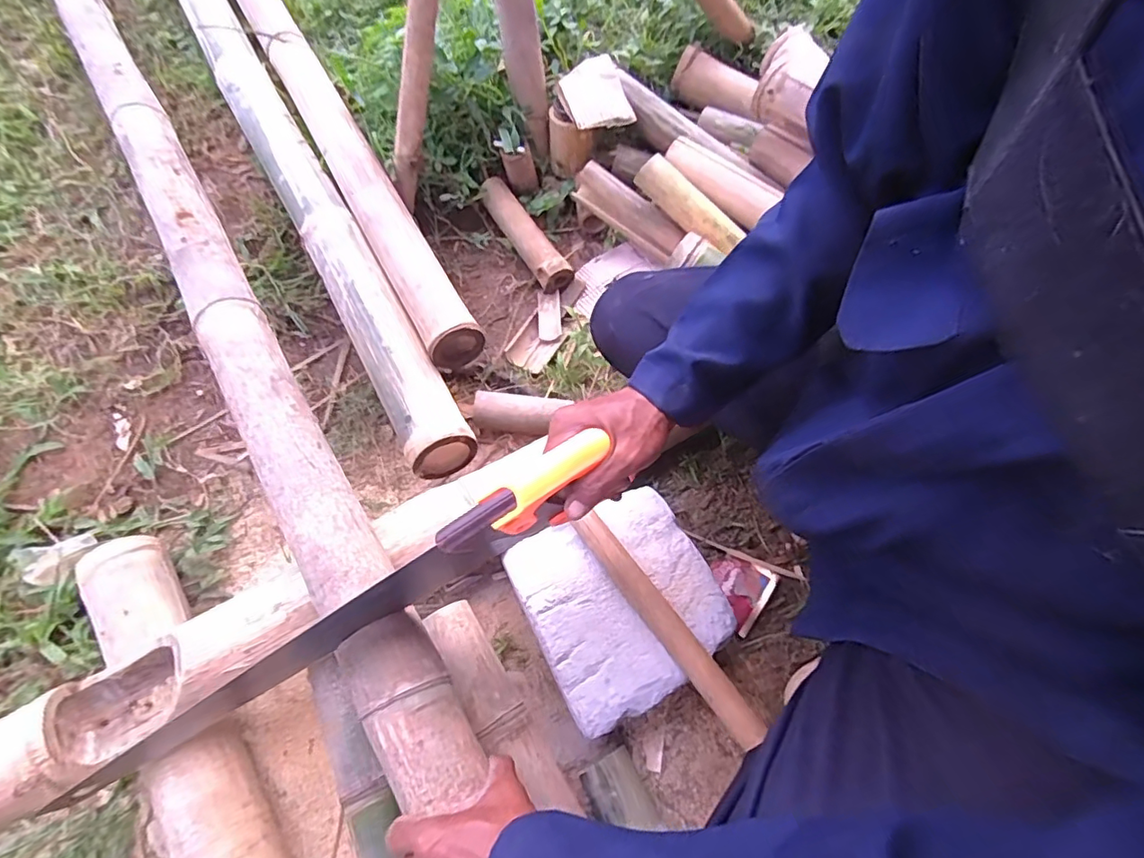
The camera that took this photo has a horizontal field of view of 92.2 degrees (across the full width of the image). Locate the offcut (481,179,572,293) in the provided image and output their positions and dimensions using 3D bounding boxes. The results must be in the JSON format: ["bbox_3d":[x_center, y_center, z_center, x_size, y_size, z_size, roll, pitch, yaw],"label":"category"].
[{"bbox_3d":[-0.080,-0.326,0.919,0.053,0.057,0.229,-31,66,-10],"label":"offcut"}]

